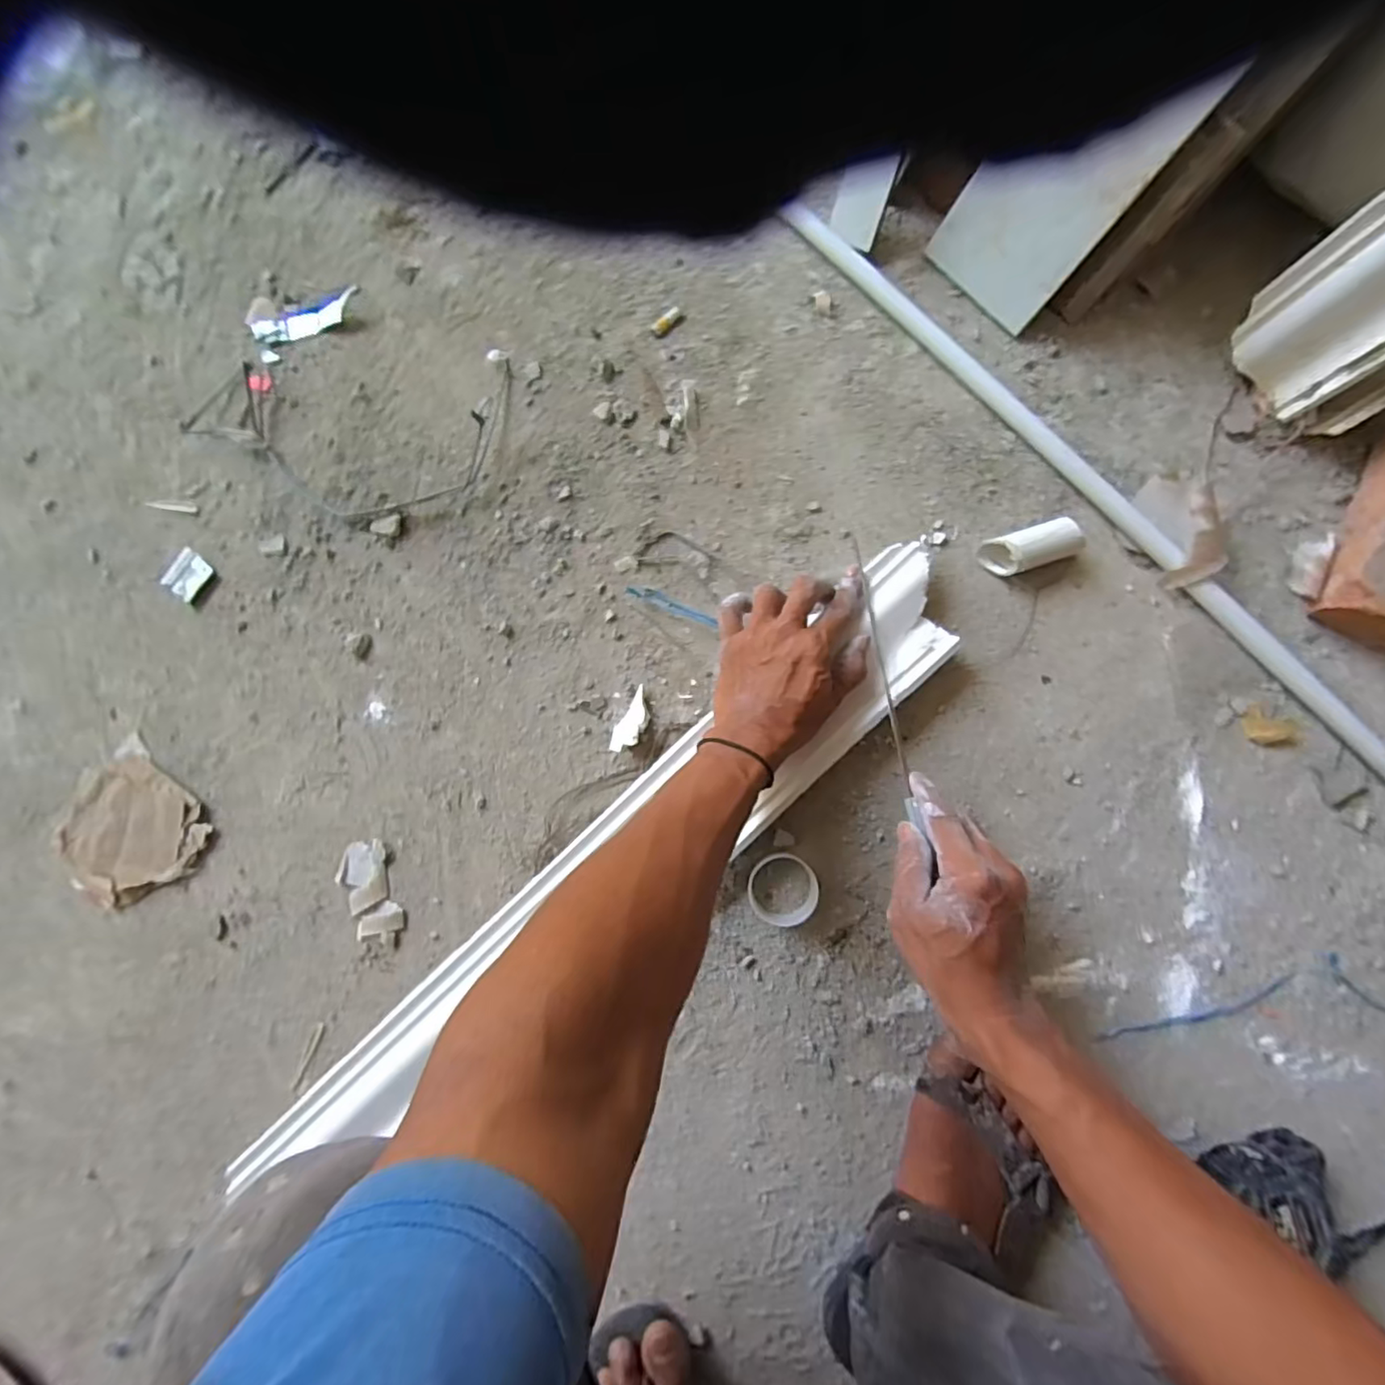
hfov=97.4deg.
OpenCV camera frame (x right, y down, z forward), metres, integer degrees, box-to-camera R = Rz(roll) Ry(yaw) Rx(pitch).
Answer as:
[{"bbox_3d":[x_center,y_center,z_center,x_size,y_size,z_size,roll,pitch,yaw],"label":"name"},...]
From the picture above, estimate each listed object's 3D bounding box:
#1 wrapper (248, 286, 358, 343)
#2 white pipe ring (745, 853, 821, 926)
[{"bbox_3d":[-0.357,-0.346,0.564,0.103,0.006,0.029,-18,84,3],"label":"wrapper"},{"bbox_3d":[0.074,0.161,0.497,0.056,0.012,0.059,0,86,4],"label":"white pipe ring"}]

